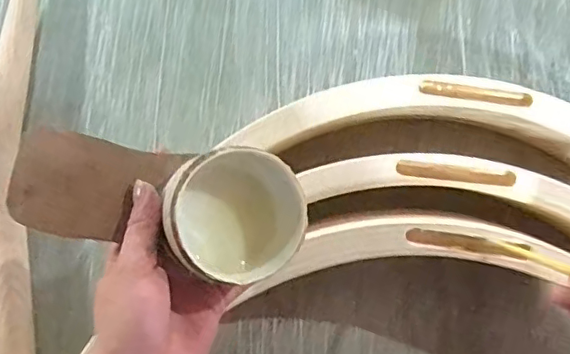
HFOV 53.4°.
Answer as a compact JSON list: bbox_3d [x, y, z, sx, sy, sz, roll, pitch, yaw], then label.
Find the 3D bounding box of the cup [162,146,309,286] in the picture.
[{"bbox_3d":[-0.037,0.023,0.348,0.083,0.061,0.083,-5,101,-27],"label":"cup"}]

